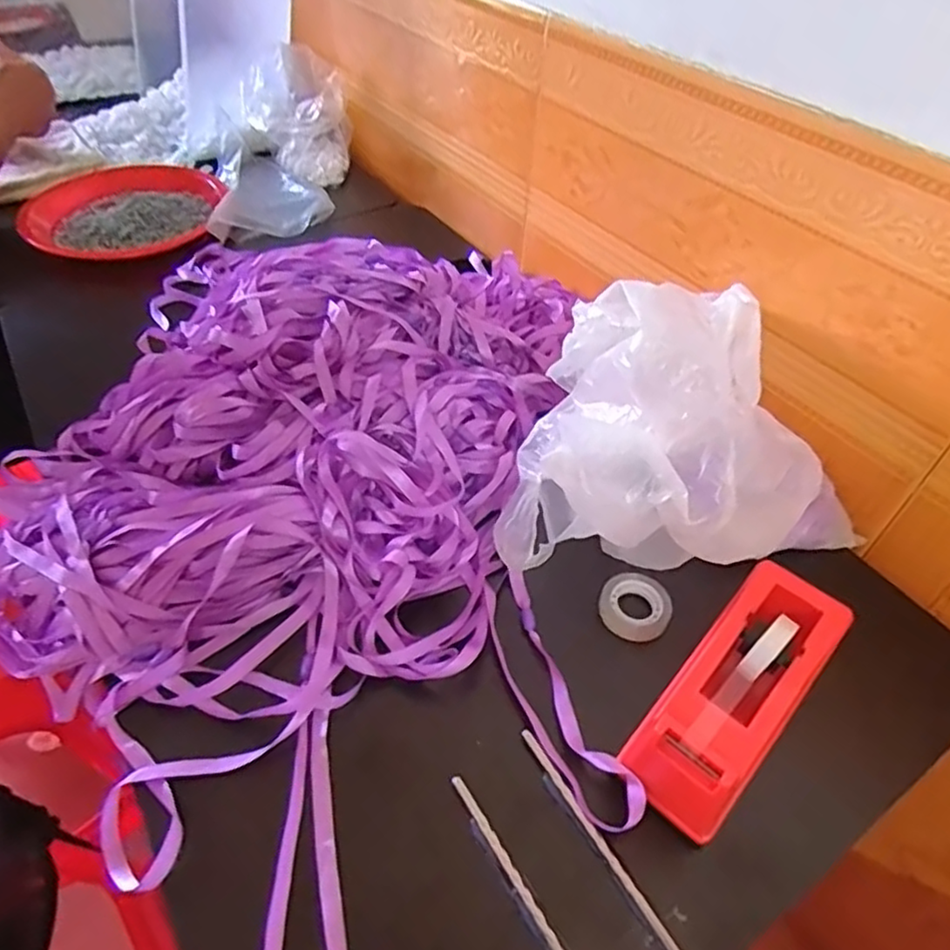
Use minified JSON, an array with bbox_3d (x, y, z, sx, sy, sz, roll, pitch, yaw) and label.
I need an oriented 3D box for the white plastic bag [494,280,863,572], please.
[{"bbox_3d":[0.140,-0.017,0.413,0.248,0.179,0.140,-13,49,-14],"label":"white plastic bag"}]

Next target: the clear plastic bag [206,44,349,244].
[{"bbox_3d":[-0.252,-0.415,0.839,0.150,0.110,0.297,4,47,1],"label":"clear plastic bag"}]

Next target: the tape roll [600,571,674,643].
[{"bbox_3d":[0.111,0.091,0.456,0.047,0.019,0.042,20,49,15],"label":"tape roll"}]

